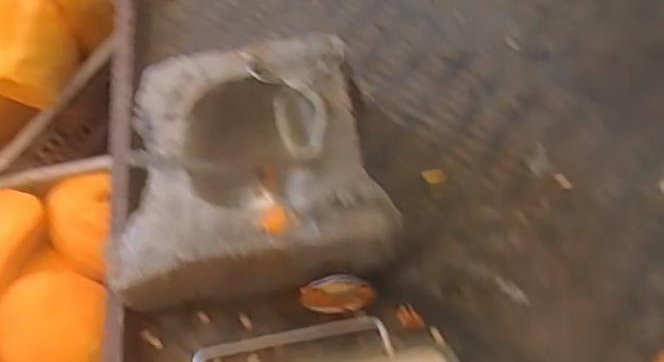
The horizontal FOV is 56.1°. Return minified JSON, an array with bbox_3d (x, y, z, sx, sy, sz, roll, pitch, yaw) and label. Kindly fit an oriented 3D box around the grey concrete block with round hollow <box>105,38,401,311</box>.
[{"bbox_3d":[-0.086,-0.012,0.629,0.256,0.128,0.234,-8,60,-1],"label":"grey concrete block with round hollow"}]

